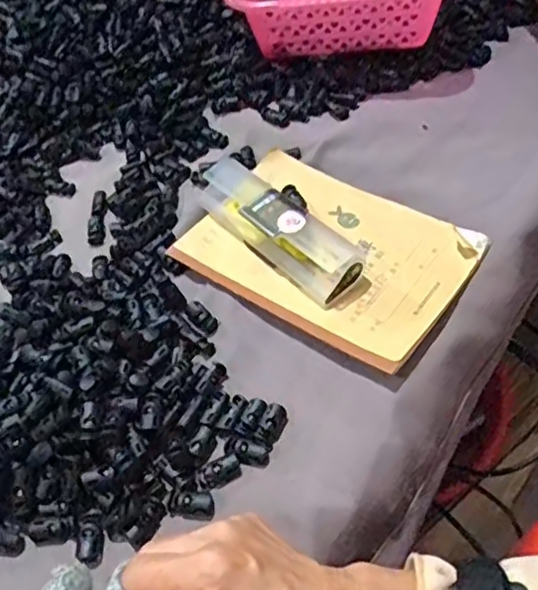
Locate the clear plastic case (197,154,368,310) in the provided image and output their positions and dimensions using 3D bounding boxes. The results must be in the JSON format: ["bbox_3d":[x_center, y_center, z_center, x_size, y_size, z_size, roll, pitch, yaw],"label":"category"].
[{"bbox_3d":[0.004,-0.056,0.484,0.044,0.034,0.155,-39,61,-19],"label":"clear plastic case"}]

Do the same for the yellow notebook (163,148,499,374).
[{"bbox_3d":[0.042,-0.038,0.481,0.205,0.014,0.139,29,60,26],"label":"yellow notebook"}]

